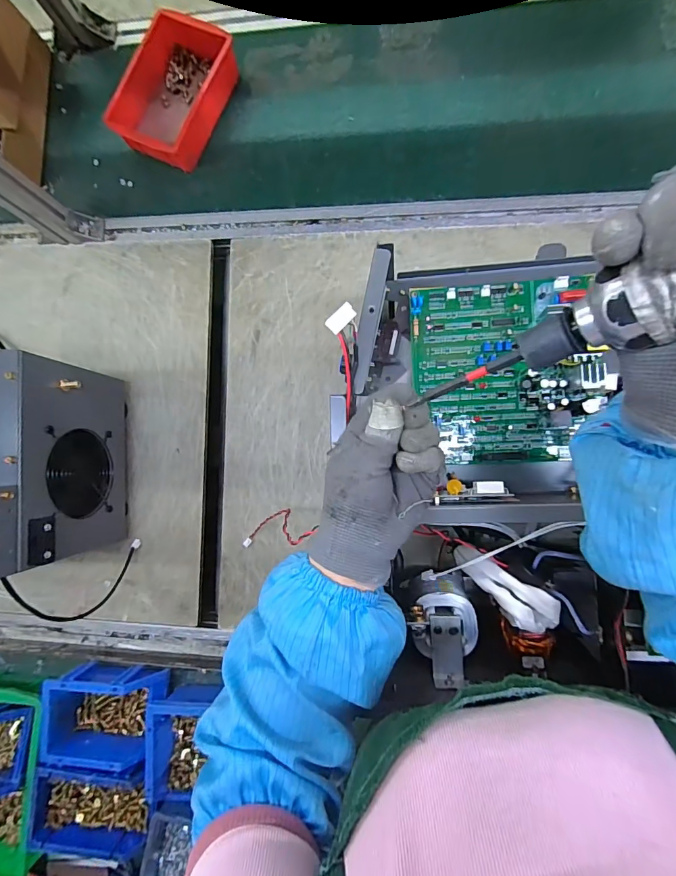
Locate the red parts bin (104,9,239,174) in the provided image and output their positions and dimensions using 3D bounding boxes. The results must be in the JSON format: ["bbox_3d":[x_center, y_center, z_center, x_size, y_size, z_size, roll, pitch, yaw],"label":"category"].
[{"bbox_3d":[-0.250,-0.540,0.647,0.146,0.056,0.212,30,91,8],"label":"red parts bin"}]

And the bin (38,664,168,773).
[{"bbox_3d":[-0.313,0.378,0.567,0.148,0.064,0.112,0,87,7],"label":"bin"}]

